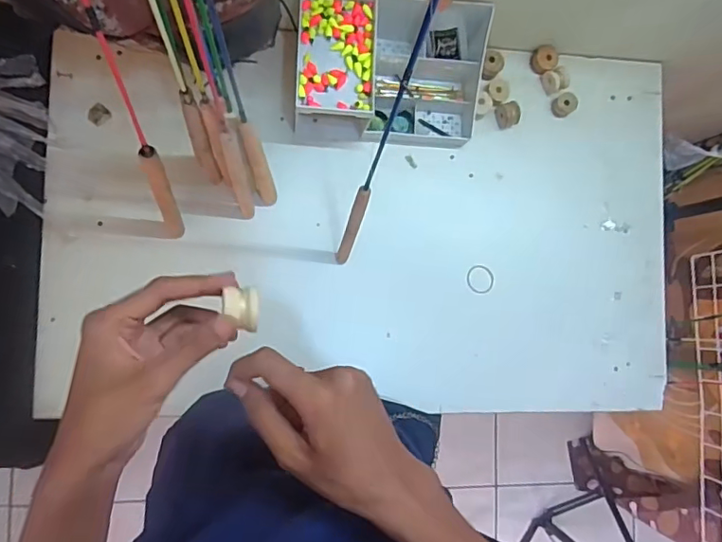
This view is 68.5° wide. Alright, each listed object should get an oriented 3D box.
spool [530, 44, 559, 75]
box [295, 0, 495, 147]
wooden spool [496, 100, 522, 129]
[{"bbox_3d":[0.252,-0.291,0.729,0.034,0.018,0.034,1,87,-8],"label":"spool"},{"bbox_3d":[0.039,-0.247,0.655,0.232,0.095,0.150,0,87,-8],"label":"box"},{"bbox_3d":[0.196,-0.208,0.708,0.027,0.024,0.030,-18,89,-9],"label":"wooden spool"}]

